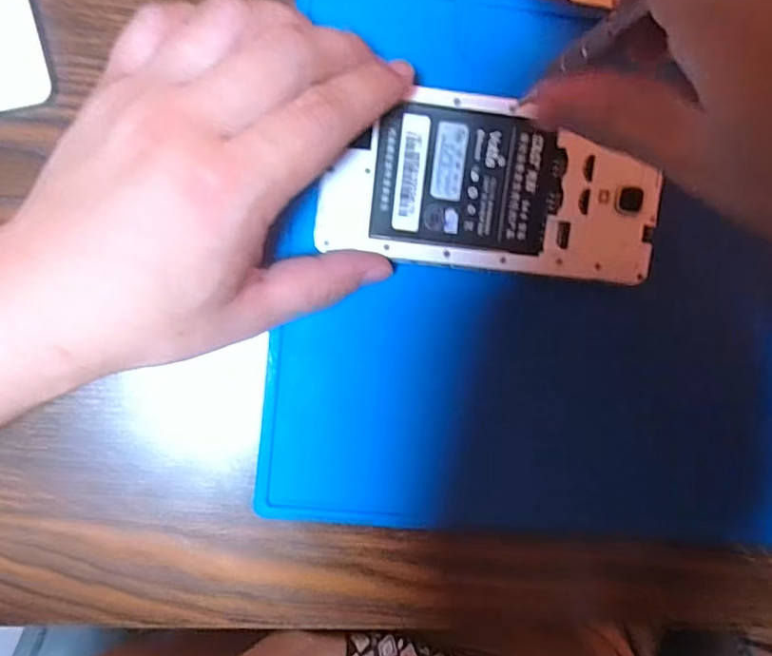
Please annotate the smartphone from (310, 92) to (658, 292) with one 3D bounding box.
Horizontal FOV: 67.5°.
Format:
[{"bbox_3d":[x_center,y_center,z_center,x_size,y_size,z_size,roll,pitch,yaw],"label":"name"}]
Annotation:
[{"bbox_3d":[0.045,-0.058,0.239,0.137,0.007,0.067,6,96,-4],"label":"smartphone"}]

